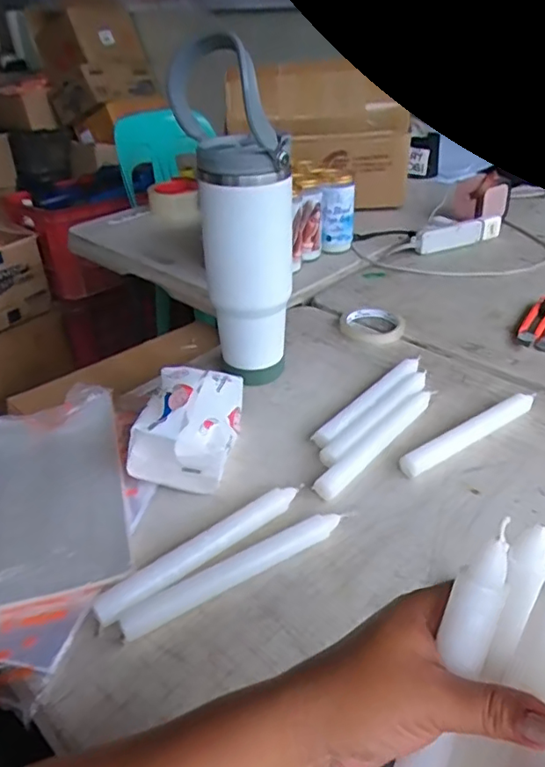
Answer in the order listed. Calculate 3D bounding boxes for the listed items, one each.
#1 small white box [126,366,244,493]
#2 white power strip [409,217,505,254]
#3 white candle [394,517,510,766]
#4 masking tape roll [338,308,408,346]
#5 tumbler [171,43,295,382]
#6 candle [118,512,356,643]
[{"bbox_3d":[-0.082,0.038,0.559,0.093,0.064,0.117,5,35,5],"label":"small white box"},{"bbox_3d":[0.348,-0.277,1.048,0.188,0.046,0.034,-12,37,-18],"label":"white power strip"},{"bbox_3d":[0.078,0.163,0.265,0.023,0.203,0.016,20,14,25],"label":"white candle"},{"bbox_3d":[0.147,-0.084,0.815,0.083,0.014,0.083,1,34,-1],"label":"masking tape roll"},{"bbox_3d":[-0.036,-0.153,0.606,0.118,0.350,0.104,-3,35,-6],"label":"tumbler"},{"bbox_3d":[-0.024,0.150,0.460,0.207,0.014,0.022,-19,39,-26],"label":"candle"}]

